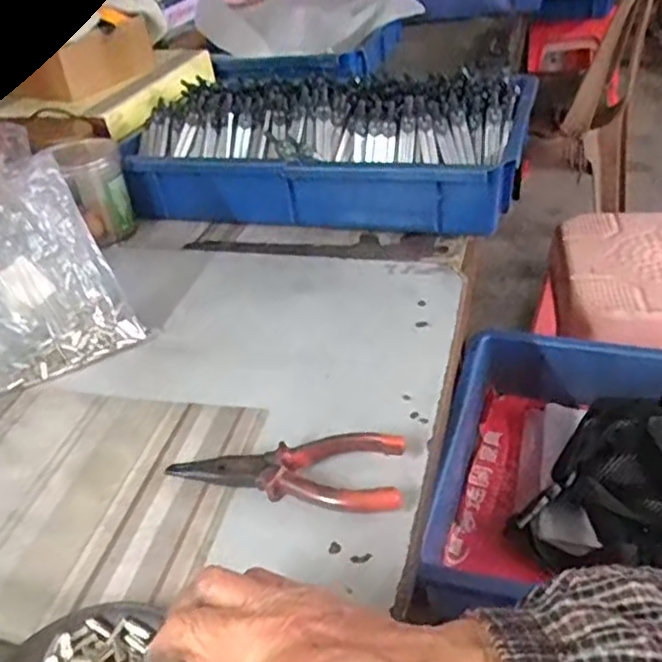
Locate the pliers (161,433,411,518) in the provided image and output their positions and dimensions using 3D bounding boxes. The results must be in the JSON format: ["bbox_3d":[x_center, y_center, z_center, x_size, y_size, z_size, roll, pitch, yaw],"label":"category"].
[{"bbox_3d":[-0.026,0.083,0.414,0.142,0.022,0.051,6,38,14],"label":"pliers"}]

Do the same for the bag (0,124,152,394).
[{"bbox_3d":[-0.251,-0.055,0.531,0.157,0.139,0.140,-16,38,-16],"label":"bag"}]

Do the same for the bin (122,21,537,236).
[{"bbox_3d":[0.000,-0.217,0.743,0.414,0.113,0.237,6,37,18],"label":"bin"}]

